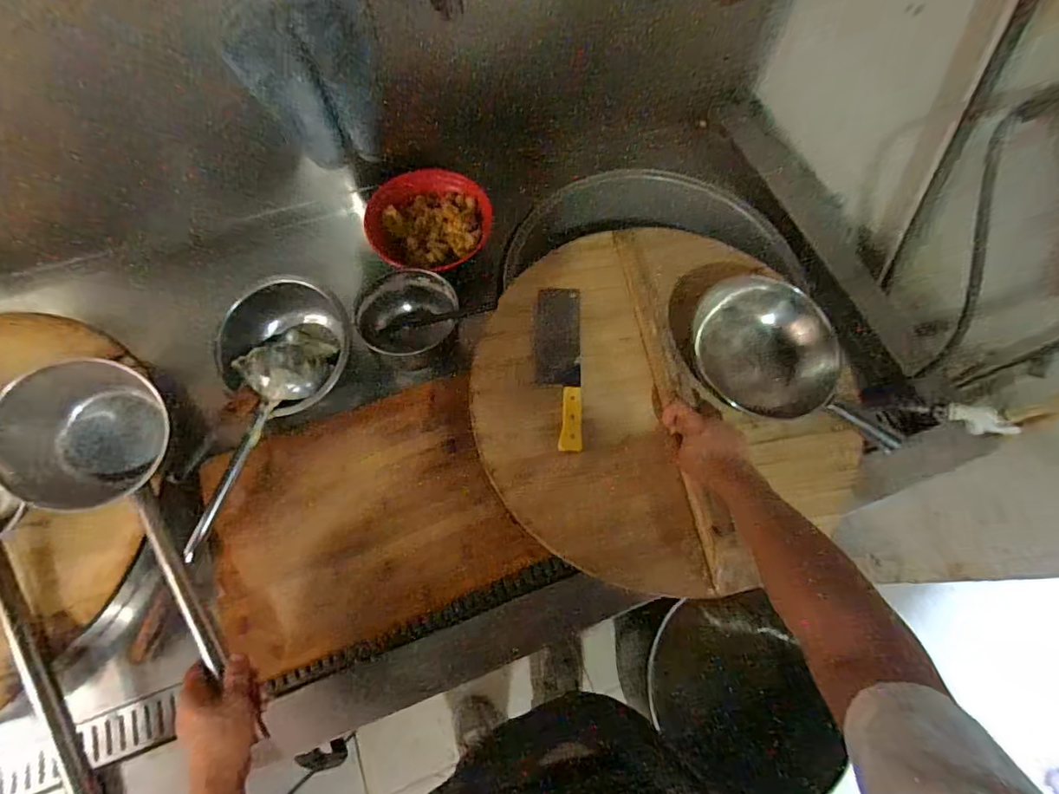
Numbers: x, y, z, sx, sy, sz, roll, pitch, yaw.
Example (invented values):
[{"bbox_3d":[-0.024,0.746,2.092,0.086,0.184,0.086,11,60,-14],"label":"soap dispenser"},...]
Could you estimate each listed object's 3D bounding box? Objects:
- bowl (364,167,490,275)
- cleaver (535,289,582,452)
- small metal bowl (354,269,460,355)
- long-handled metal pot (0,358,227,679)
[{"bbox_3d":[-0.160,-0.295,0.828,0.201,0.073,0.169,-38,74,-17],"label":"bowl"},{"bbox_3d":[0.043,-0.049,0.714,0.067,0.025,0.260,1,67,-2],"label":"cleaver"},{"bbox_3d":[-0.194,-0.126,0.786,0.155,0.062,0.144,-1,67,-3],"label":"small metal bowl"},{"bbox_3d":[-0.469,0.137,0.591,0.405,0.130,0.173,42,72,11],"label":"long-handled metal pot"}]

